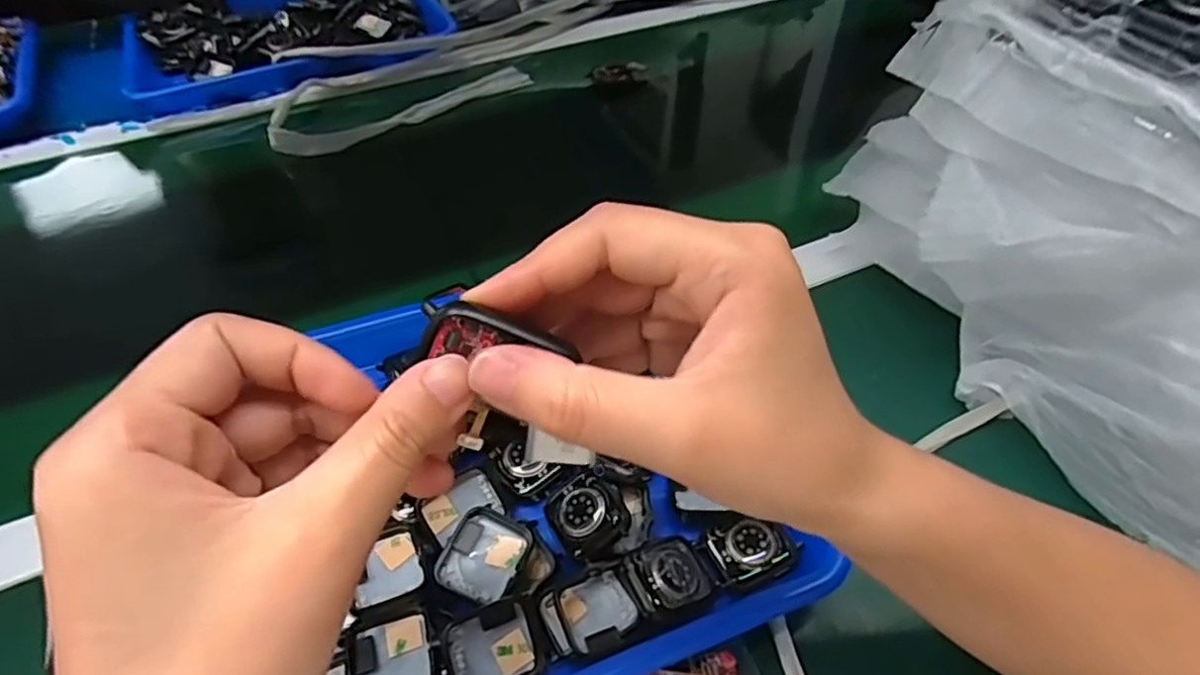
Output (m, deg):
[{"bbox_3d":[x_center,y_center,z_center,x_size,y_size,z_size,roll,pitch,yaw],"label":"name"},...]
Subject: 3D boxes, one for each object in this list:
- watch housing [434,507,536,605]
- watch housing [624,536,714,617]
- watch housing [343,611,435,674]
[{"bbox_3d":[-0.053,0.102,0.312,0.036,0.010,0.041,15,49,14],"label":"watch housing"},{"bbox_3d":[0.033,0.111,0.305,0.041,0.008,0.035,-2,52,-34],"label":"watch housing"},{"bbox_3d":[-0.088,0.138,0.282,0.035,0.017,0.034,-14,49,-12],"label":"watch housing"}]

